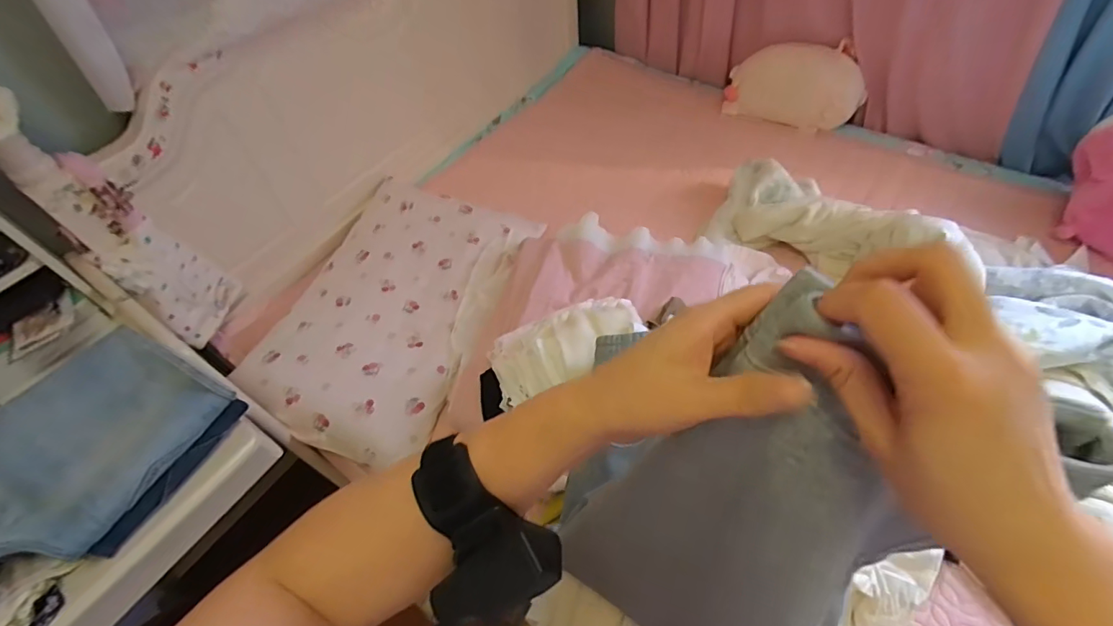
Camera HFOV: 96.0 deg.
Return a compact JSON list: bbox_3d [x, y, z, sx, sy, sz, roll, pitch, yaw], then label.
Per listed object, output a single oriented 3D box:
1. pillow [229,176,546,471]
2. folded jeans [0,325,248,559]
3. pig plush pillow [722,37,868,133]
[{"bbox_3d":[-0.369,-0.030,1.136,0.429,0.095,0.669,15,56,15],"label":"pillow"},{"bbox_3d":[-0.635,0.167,0.692,0.238,0.136,0.284,29,61,24],"label":"folded jeans"},{"bbox_3d":[0.657,-0.627,1.377,0.355,0.167,0.127,17,57,17],"label":"pig plush pillow"}]

